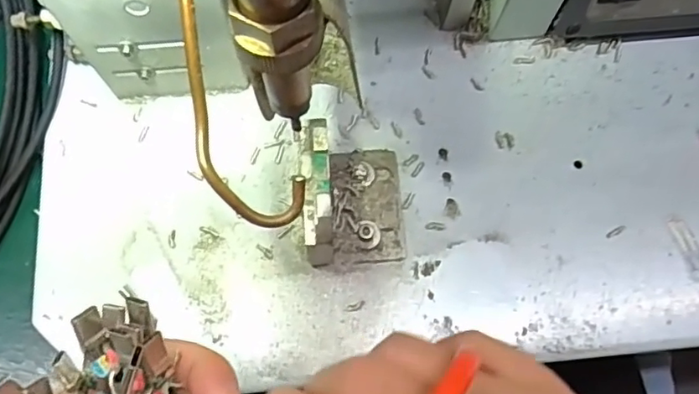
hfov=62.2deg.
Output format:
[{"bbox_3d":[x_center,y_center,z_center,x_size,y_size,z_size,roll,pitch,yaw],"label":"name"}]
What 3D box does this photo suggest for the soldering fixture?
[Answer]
[{"bbox_3d":[0.003,-0.002,0.232,0.041,0.044,0.051,-2,73,-2],"label":"soldering fixture"}]

